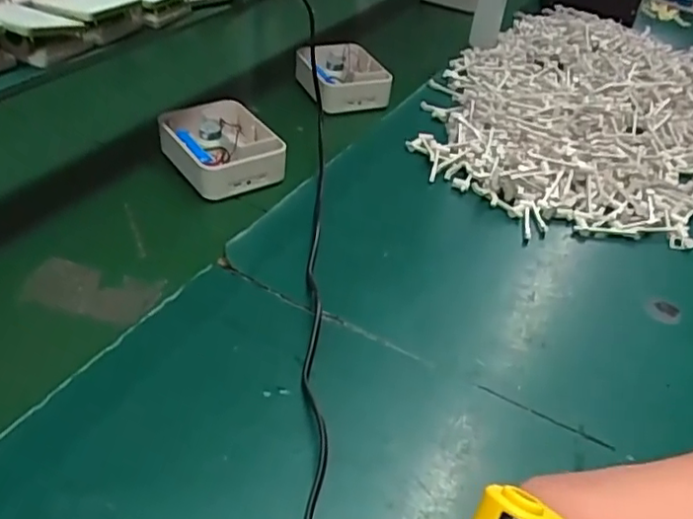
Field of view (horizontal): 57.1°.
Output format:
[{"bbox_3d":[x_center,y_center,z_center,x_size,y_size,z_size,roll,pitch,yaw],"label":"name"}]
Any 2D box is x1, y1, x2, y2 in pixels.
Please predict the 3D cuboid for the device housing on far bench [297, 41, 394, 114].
[{"bbox_3d":[-0.008,-0.251,0.860,0.100,0.043,0.114,-10,42,-22],"label":"device housing on far bench"}]

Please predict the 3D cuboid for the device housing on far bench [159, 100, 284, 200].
[{"bbox_3d":[-0.139,-0.127,0.694,0.095,0.042,0.131,-20,46,-30],"label":"device housing on far bench"}]

